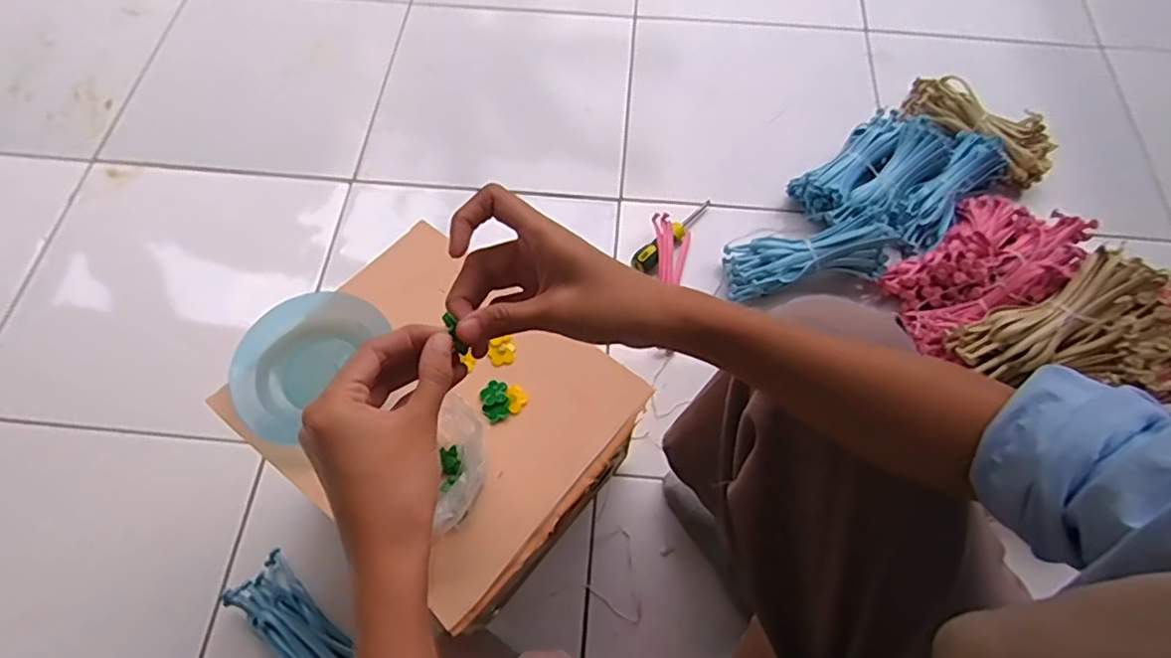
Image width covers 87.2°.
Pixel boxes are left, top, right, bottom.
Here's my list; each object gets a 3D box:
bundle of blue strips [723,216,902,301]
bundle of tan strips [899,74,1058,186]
[{"bbox_3d":[0.292,-0.096,0.812,0.216,0.052,0.080,-12,65,8],"label":"bundle of blue strips"},{"bbox_3d":[0.578,-0.297,0.913,0.227,0.055,0.080,39,70,16],"label":"bundle of tan strips"}]

